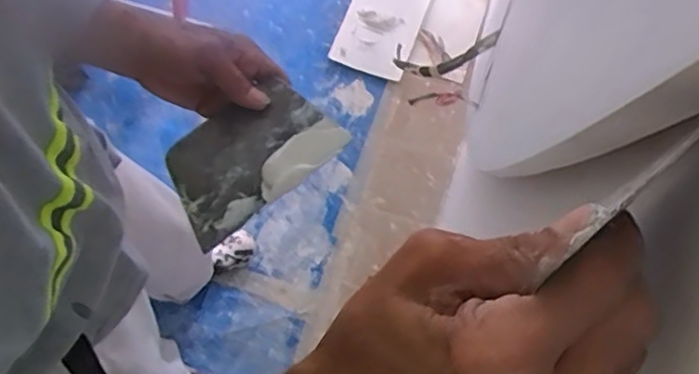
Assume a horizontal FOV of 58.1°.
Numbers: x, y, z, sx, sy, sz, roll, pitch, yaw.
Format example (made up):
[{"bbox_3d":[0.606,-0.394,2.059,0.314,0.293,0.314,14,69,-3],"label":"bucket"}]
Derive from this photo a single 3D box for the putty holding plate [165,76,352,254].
[{"bbox_3d":[-0.081,-0.028,0.507,0.136,0.012,0.093,-37,67,-4],"label":"putty holding plate"}]

